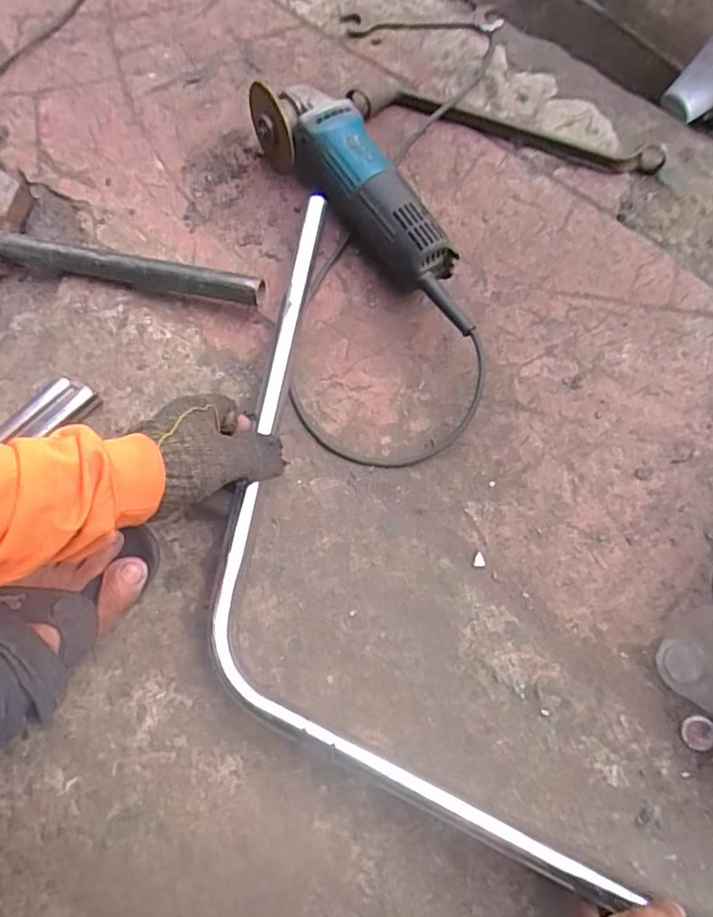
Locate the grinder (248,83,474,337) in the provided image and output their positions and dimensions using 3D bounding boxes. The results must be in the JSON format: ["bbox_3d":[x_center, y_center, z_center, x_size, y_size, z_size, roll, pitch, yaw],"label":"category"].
[{"bbox_3d":[0.015,-0.246,0.579,0.073,0.078,0.316,-39,77,-9],"label":"grinder"}]

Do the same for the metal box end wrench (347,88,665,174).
[{"bbox_3d":[0.151,-0.330,0.604,0.314,0.036,0.032,13,74,5],"label":"metal box end wrench"}]

